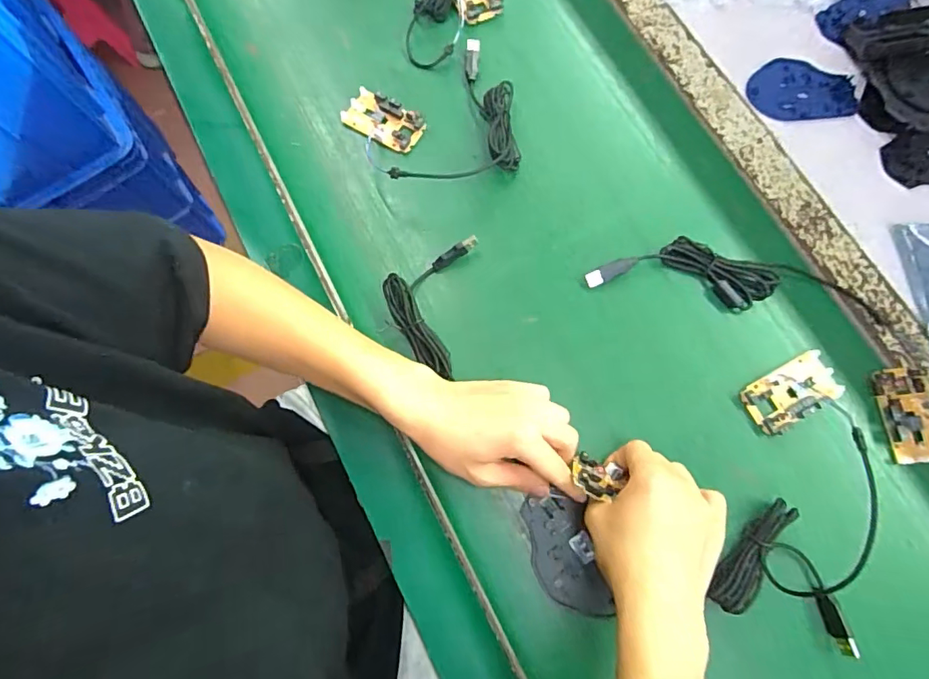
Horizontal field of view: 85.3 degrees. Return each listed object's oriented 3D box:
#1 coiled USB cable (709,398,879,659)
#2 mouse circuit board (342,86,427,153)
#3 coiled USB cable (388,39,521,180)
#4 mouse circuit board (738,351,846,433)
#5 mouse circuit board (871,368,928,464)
[{"bbox_3d":[0.287,0.151,0.401,0.105,0.022,0.194,34,78,10],"label":"coiled USB cable"},{"bbox_3d":[-0.082,-0.220,0.510,0.080,0.015,0.045,32,78,9],"label":"mouse circuit board"},{"bbox_3d":[0.013,-0.218,0.492,0.107,0.039,0.173,27,77,8],"label":"coiled USB cable"},{"bbox_3d":[0.282,0.047,0.435,0.077,0.011,0.045,-28,76,-6],"label":"mouse circuit board"},{"bbox_3d":[0.384,0.064,0.430,0.049,0.007,0.079,-4,75,0],"label":"mouse circuit board"}]

